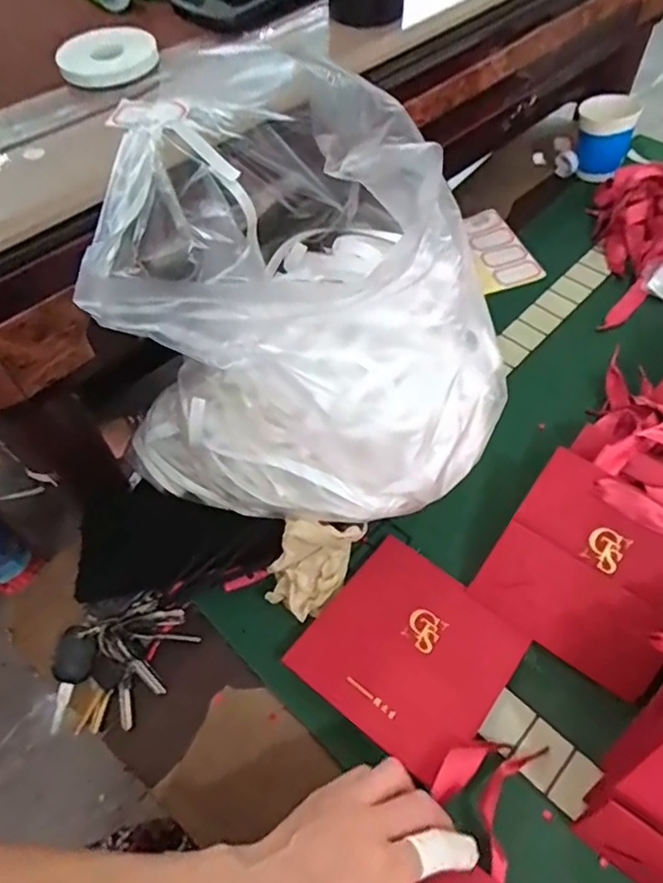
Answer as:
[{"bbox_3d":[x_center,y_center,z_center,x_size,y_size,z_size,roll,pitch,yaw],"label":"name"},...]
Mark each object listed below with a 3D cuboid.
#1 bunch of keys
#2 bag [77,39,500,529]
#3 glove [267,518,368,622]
[{"bbox_3d":[-0.170,0.174,0.468,0.082,0.032,0.118,38,65,24],"label":"bunch of keys"},{"bbox_3d":[-0.018,-0.099,0.423,0.289,0.252,0.231,14,58,12],"label":"bag"},{"bbox_3d":[-0.016,0.097,0.476,0.052,0.066,0.079,29,62,20],"label":"glove"}]

